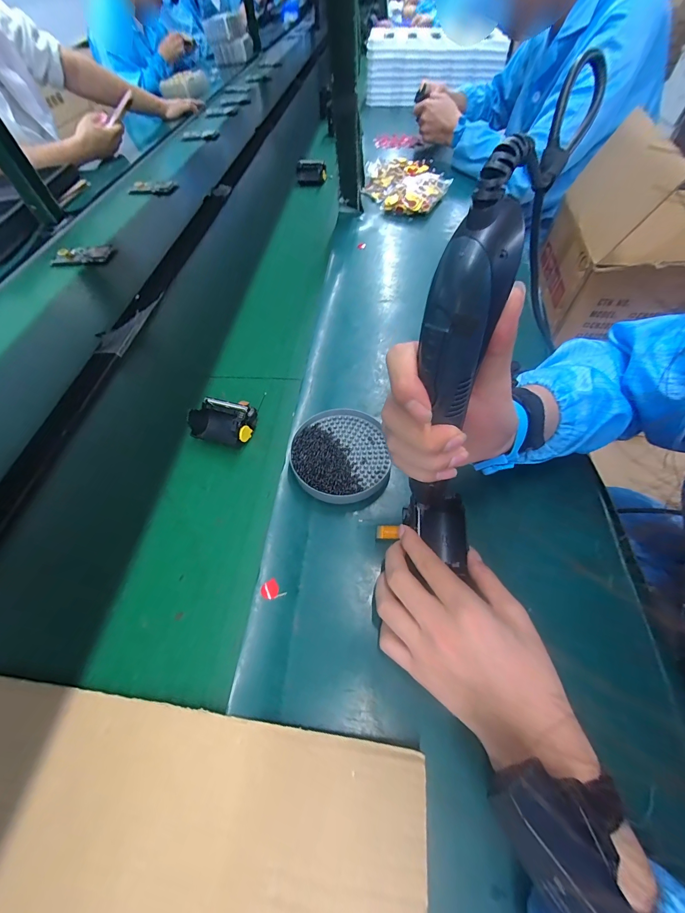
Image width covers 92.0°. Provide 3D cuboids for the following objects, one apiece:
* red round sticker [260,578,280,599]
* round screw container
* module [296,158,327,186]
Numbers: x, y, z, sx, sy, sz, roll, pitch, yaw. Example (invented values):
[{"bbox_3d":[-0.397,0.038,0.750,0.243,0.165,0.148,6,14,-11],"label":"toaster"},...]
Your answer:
[{"bbox_3d":[-0.068,0.124,0.309,0.017,0.004,0.016,-32,61,-17],"label":"red round sticker"},{"bbox_3d":[-0.002,-0.002,0.376,0.106,0.019,0.115,-1,57,2],"label":"round screw container"},{"bbox_3d":[-0.078,-0.704,0.818,0.073,0.039,0.035,6,58,7],"label":"module"}]

